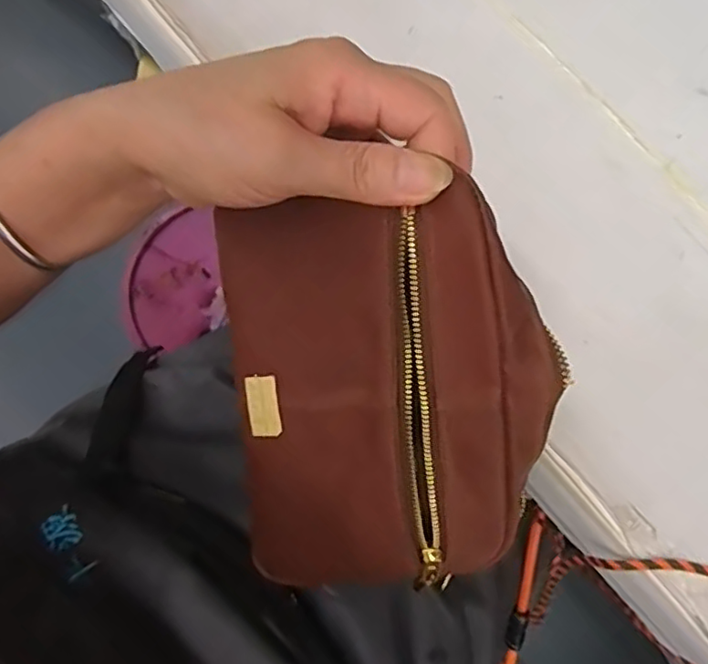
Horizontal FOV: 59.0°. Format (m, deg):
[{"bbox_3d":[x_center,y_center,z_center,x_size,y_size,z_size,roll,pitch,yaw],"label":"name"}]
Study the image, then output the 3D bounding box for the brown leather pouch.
[{"bbox_3d":[0.013,0.030,0.261,0.130,0.030,0.163,0,103,18],"label":"brown leather pouch"}]

